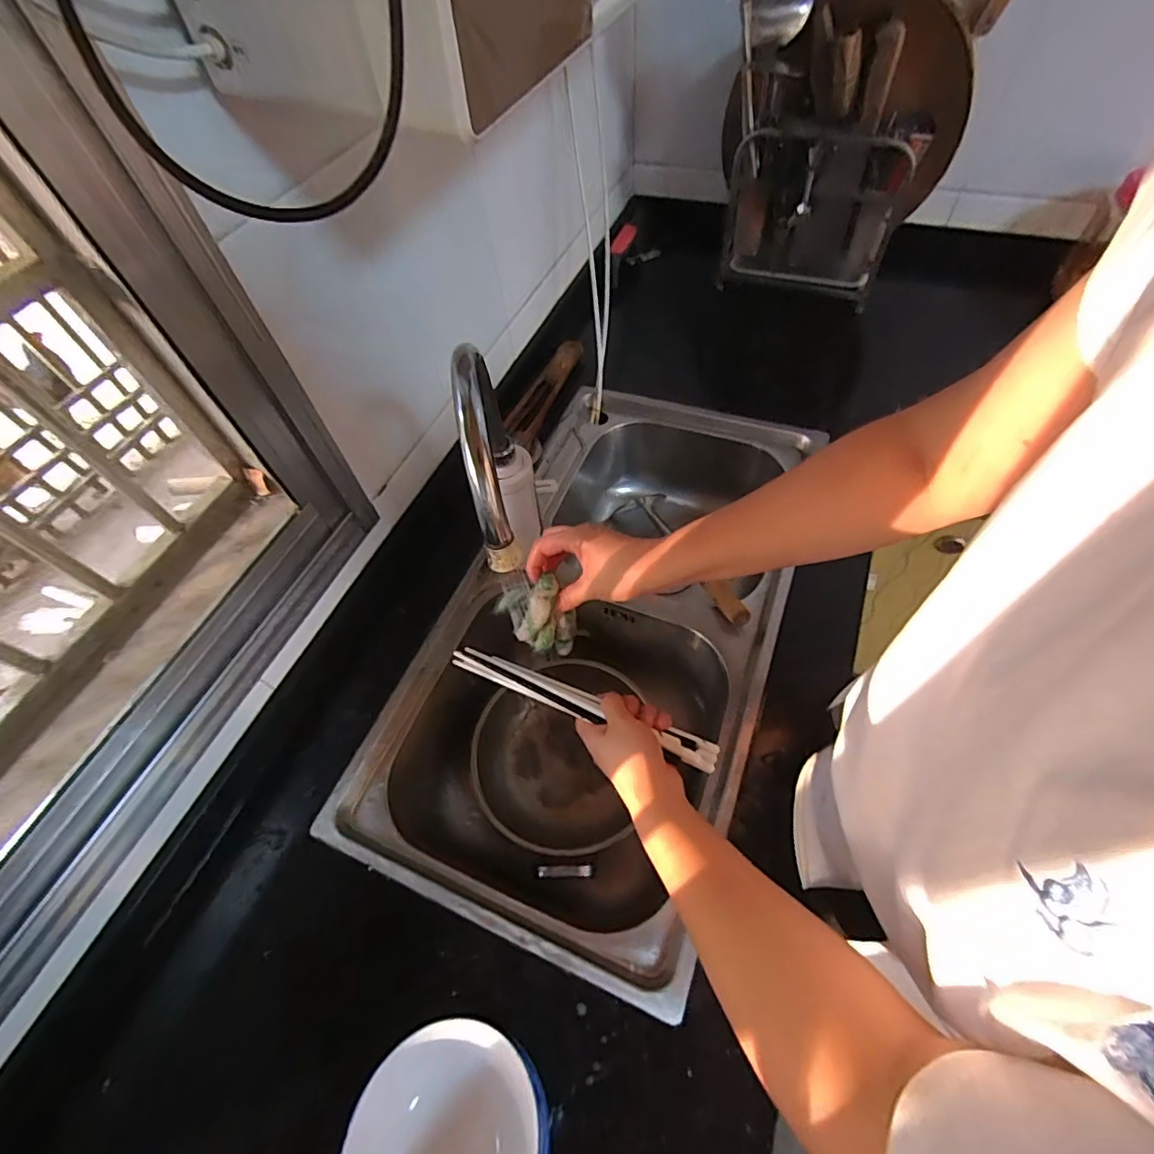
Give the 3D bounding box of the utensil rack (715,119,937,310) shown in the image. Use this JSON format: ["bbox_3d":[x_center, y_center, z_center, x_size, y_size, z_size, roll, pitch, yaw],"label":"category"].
[{"bbox_3d":[0.368,-0.570,0.875,0.256,0.228,0.061,15,60,13],"label":"utensil rack"}]

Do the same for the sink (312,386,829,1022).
[{"bbox_3d":[0.048,0.076,0.775,0.404,0.197,0.749,16,60,15],"label":"sink"}]

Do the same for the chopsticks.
[{"bbox_3d":[-0.003,0.119,0.526,0.278,0.016,0.027,17,60,25],"label":"chopsticks"}]

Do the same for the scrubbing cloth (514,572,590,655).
[{"bbox_3d":[-0.027,0.042,0.515,0.051,0.073,0.042,-41,63,-20],"label":"scrubbing cloth"}]

